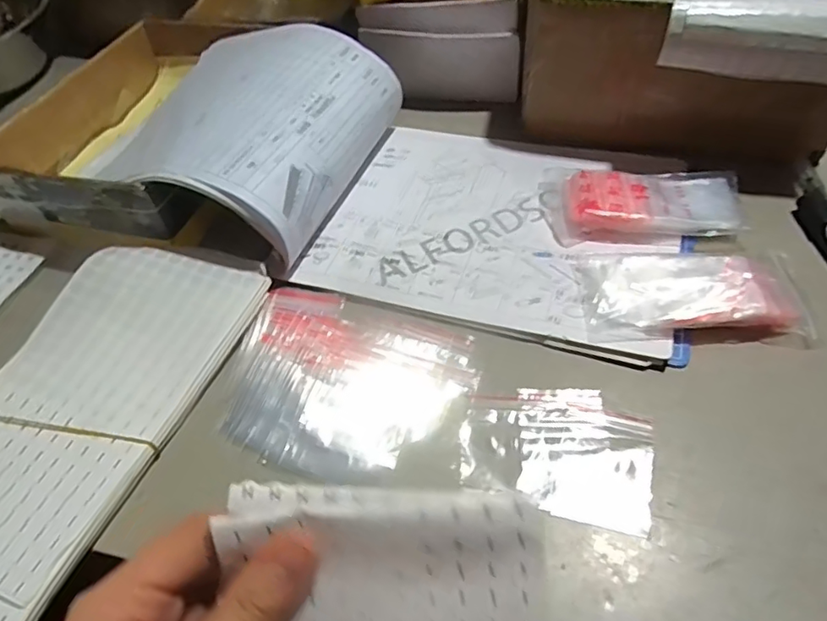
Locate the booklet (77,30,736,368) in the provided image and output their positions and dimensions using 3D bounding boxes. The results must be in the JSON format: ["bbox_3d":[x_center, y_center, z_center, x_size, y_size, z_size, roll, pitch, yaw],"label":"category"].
[{"bbox_3d":[-0.014,-0.111,0.426,0.416,0.089,0.201,15,54,18],"label":"booklet"}]

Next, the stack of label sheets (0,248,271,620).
[{"bbox_3d":[-0.206,0.056,0.338,0.127,0.026,0.241,13,53,17],"label":"stack of label sheets"}]

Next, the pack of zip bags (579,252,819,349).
[{"bbox_3d":[0.183,-0.015,0.367,0.136,0.021,0.069,1,51,7],"label":"pack of zip bags"}]

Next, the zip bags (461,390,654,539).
[{"bbox_3d":[0.081,0.077,0.317,0.102,0.006,0.074,10,52,15],"label":"zip bags"}]

